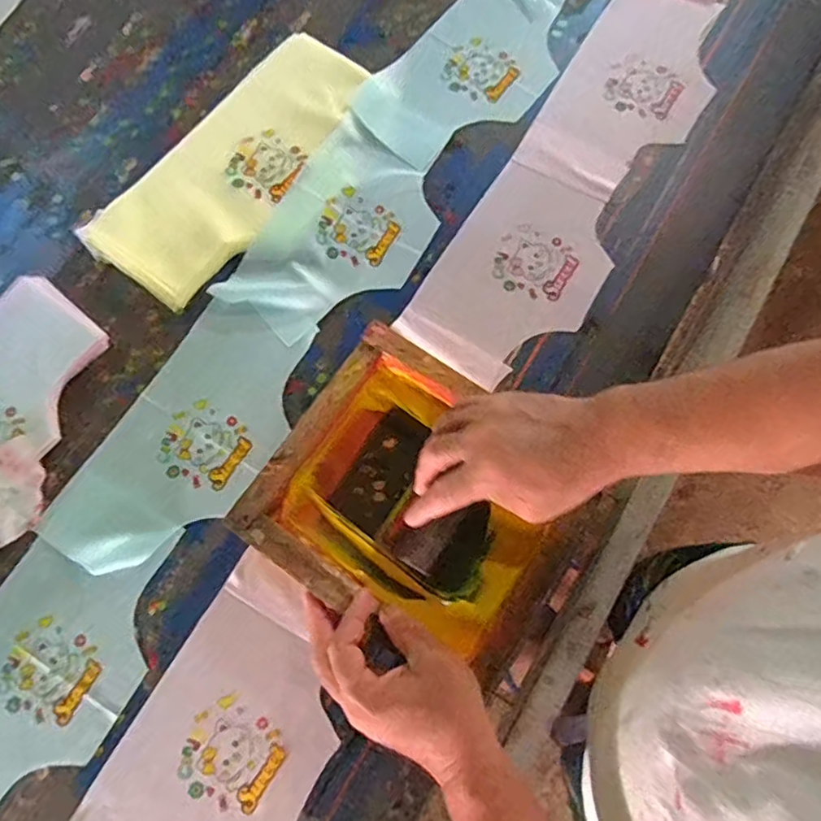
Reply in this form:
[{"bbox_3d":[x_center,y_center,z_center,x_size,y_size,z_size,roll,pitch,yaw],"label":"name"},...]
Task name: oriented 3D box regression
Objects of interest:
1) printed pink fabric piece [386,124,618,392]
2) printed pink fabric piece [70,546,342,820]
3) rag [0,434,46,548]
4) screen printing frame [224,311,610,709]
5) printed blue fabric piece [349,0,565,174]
[{"bbox_3d":[0.119,-0.152,0.635,0.149,0.010,0.279,31,75,8],"label":"printed pink fabric piece"},{"bbox_3d":[-0.154,0.280,0.511,0.150,0.005,0.284,31,77,6],"label":"printed pink fabric piece"},{"bbox_3d":[-0.358,0.073,0.559,0.074,0.026,0.069,-37,75,-10],"label":"rag"},{"bbox_3d":[0.015,0.086,0.553,0.263,0.062,0.217,33,76,11],"label":"screen printing frame"},{"bbox_3d":[0.072,-0.381,0.693,0.144,0.018,0.276,36,77,12],"label":"printed blue fabric piece"}]

